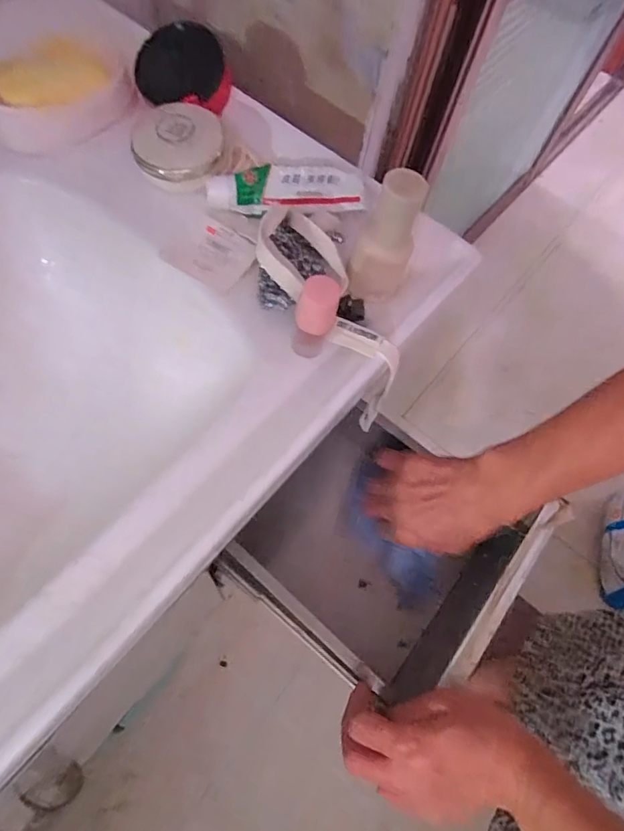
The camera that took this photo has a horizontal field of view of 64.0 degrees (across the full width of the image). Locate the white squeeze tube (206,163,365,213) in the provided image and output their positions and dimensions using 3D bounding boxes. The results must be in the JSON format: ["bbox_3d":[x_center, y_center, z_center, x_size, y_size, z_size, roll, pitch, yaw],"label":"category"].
[{"bbox_3d":[-0.020,-0.181,0.393,0.119,0.021,0.034,4,63,-6],"label":"white squeeze tube"}]

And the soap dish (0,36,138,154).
[{"bbox_3d":[-0.210,-0.270,0.411,0.113,0.030,0.099,-22,69,-17],"label":"soap dish"}]

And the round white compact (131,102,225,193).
[{"bbox_3d":[-0.106,-0.213,0.395,0.064,0.029,0.063,3,63,-6],"label":"round white compact"}]

